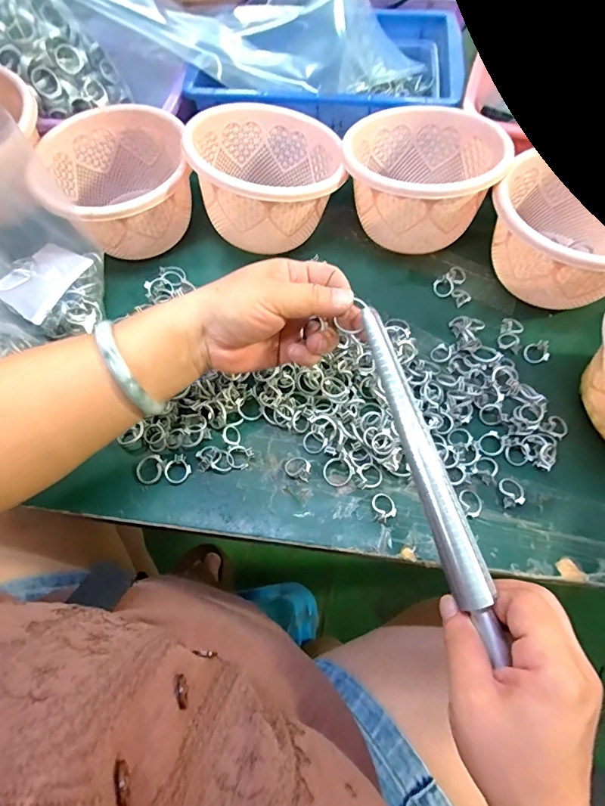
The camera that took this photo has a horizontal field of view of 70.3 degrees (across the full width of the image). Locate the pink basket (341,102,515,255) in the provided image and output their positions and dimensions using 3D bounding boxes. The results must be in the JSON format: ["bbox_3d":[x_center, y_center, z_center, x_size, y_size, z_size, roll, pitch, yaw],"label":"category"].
[{"bbox_3d":[0.112,-0.218,0.427,0.136,0.095,0.141,5,62,3],"label":"pink basket"}]

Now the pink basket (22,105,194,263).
[{"bbox_3d":[-0.180,-0.207,0.427,0.133,0.080,0.139,0,62,1],"label":"pink basket"}]

